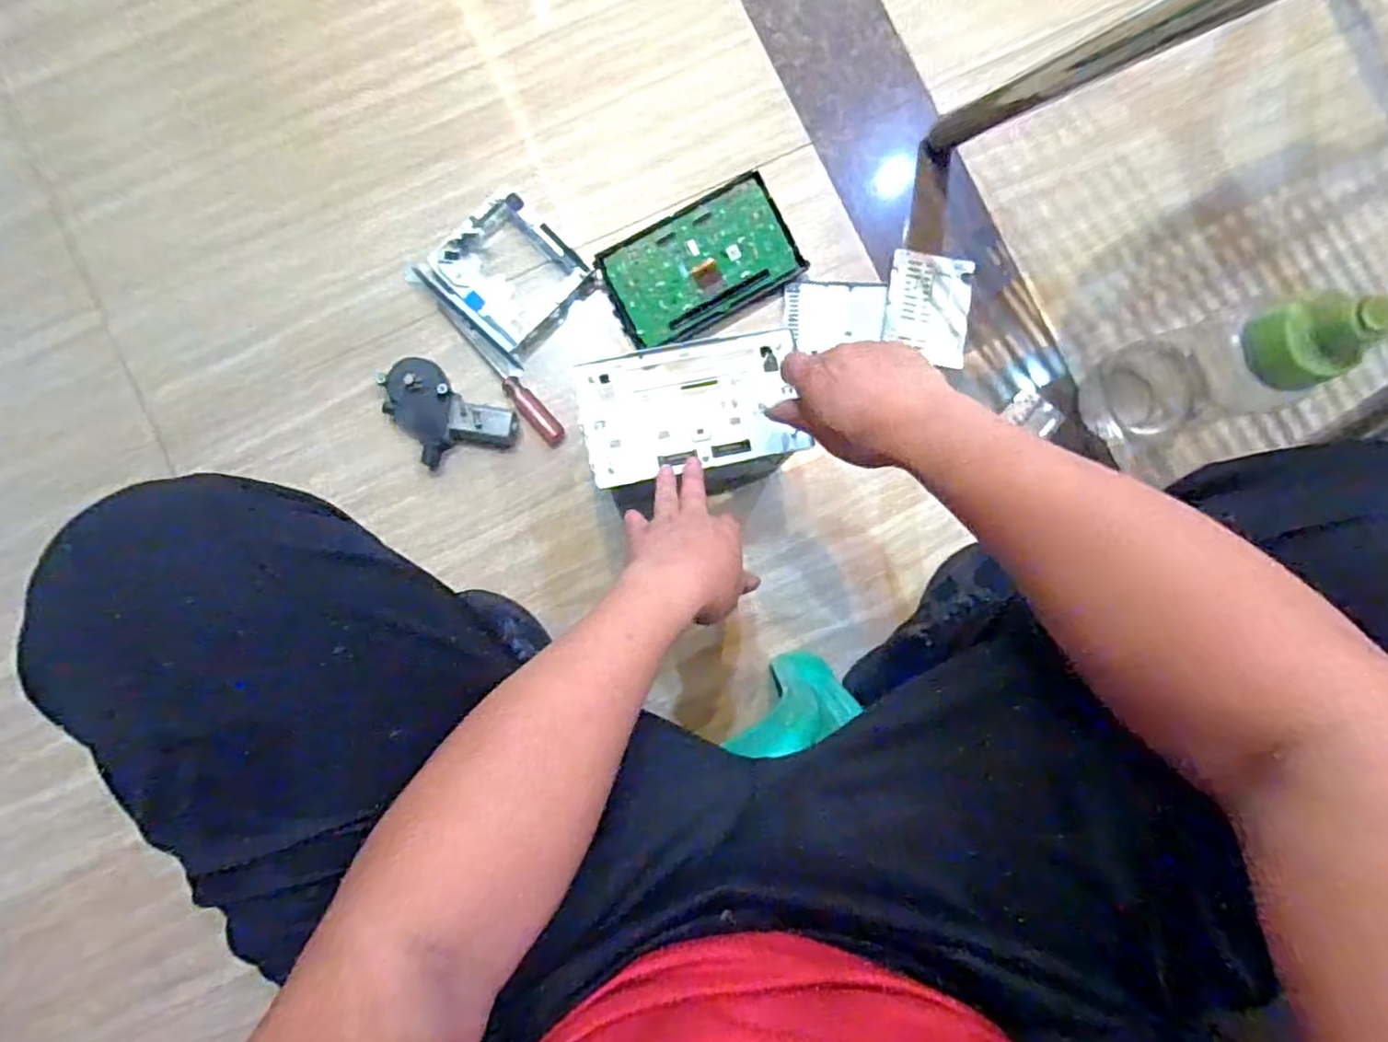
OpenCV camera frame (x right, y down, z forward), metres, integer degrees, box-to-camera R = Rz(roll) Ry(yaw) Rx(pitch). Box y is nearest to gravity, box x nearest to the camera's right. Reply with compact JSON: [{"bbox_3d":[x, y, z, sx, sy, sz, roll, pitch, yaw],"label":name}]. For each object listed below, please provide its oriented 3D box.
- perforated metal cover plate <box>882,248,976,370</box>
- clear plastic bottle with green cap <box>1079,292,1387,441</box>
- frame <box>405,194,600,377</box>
[{"bbox_3d":[0.273,-0.248,0.760,0.095,0.011,0.126,9,87,0],"label":"perforated metal cover plate"},{"bbox_3d":[0.491,-0.143,0.626,0.080,0.289,0.102,-29,88,-2],"label":"clear plastic bottle with green cap"},{"bbox_3d":[-0.214,-0.275,0.745,0.161,0.037,0.154,42,87,2],"label":"frame"}]

